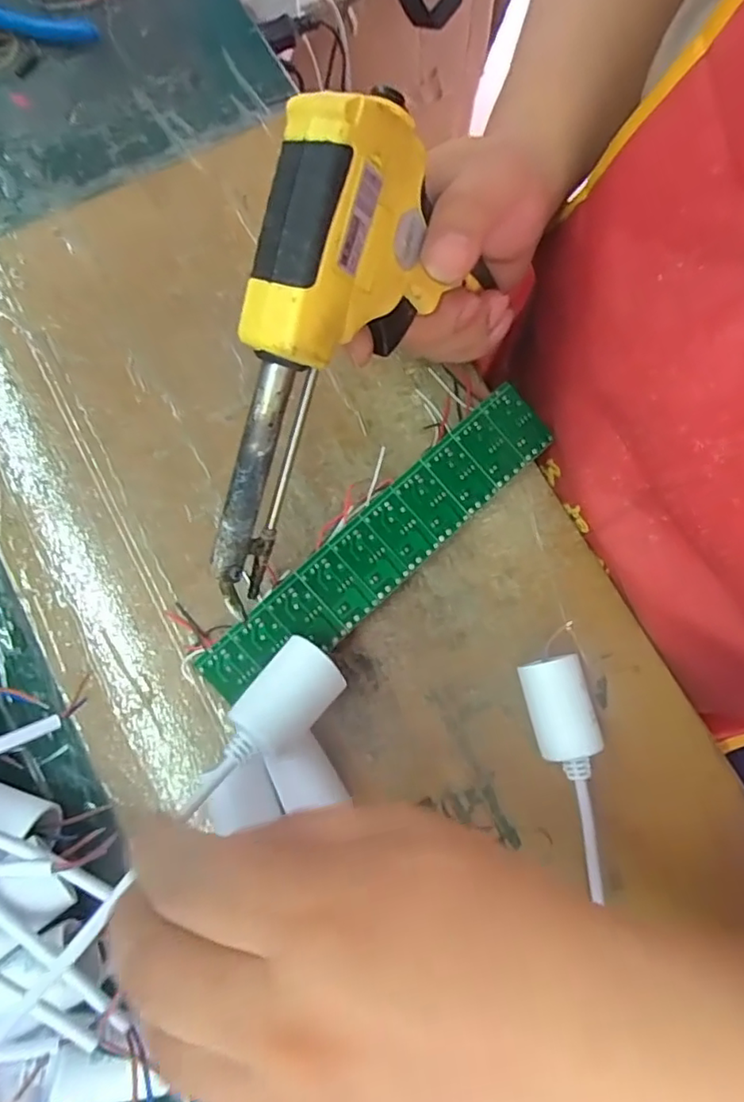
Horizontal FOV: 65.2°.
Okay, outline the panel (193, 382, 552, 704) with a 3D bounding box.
[{"bbox_3d":[0.006,-0.004,0.281,0.201,0.004,0.037,-42,94,-9],"label":"panel"}]

